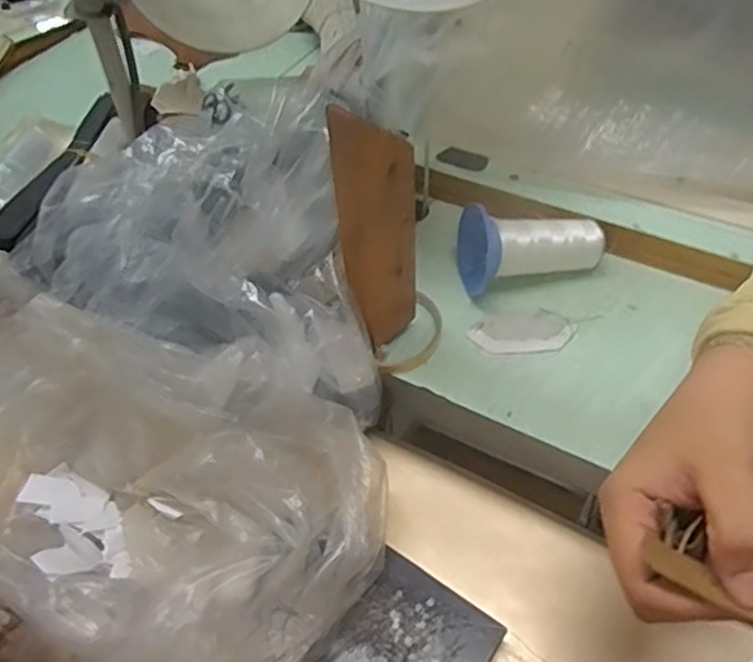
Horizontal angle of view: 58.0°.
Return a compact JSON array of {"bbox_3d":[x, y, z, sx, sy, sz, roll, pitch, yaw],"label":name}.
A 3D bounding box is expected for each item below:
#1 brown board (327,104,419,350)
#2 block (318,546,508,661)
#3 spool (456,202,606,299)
[{"bbox_3d":[0.004,-0.062,0.453,0.052,0.189,0.013,-17,48,-10],"label":"brown board"},{"bbox_3d":[0.021,0.190,0.404,0.081,0.022,0.082,27,57,25],"label":"block"},{"bbox_3d":[0.124,-0.078,0.556,0.116,0.064,0.064,-16,50,-8],"label":"spool"}]

